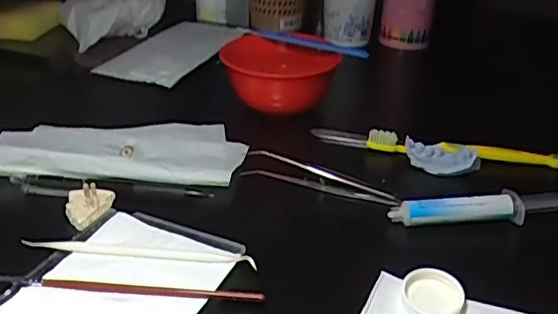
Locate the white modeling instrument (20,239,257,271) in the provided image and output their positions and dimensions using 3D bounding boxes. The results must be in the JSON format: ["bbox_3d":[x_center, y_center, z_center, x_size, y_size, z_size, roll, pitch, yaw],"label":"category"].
[{"bbox_3d":[-0.085,0.056,0.344,0.141,0.006,0.009,5,31,3],"label":"white modeling instrument"}]

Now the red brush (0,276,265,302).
[{"bbox_3d":[-0.089,0.070,0.318,0.160,0.007,0.007,5,28,2],"label":"red brush"}]

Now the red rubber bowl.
[{"bbox_3d":[0.000,-0.076,0.537,0.103,0.061,0.109,3,28,-1],"label":"red rubber bowl"}]

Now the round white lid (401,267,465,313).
[{"bbox_3d":[0.084,0.076,0.314,0.032,0.012,0.032,2,31,-1],"label":"round white lid"}]

